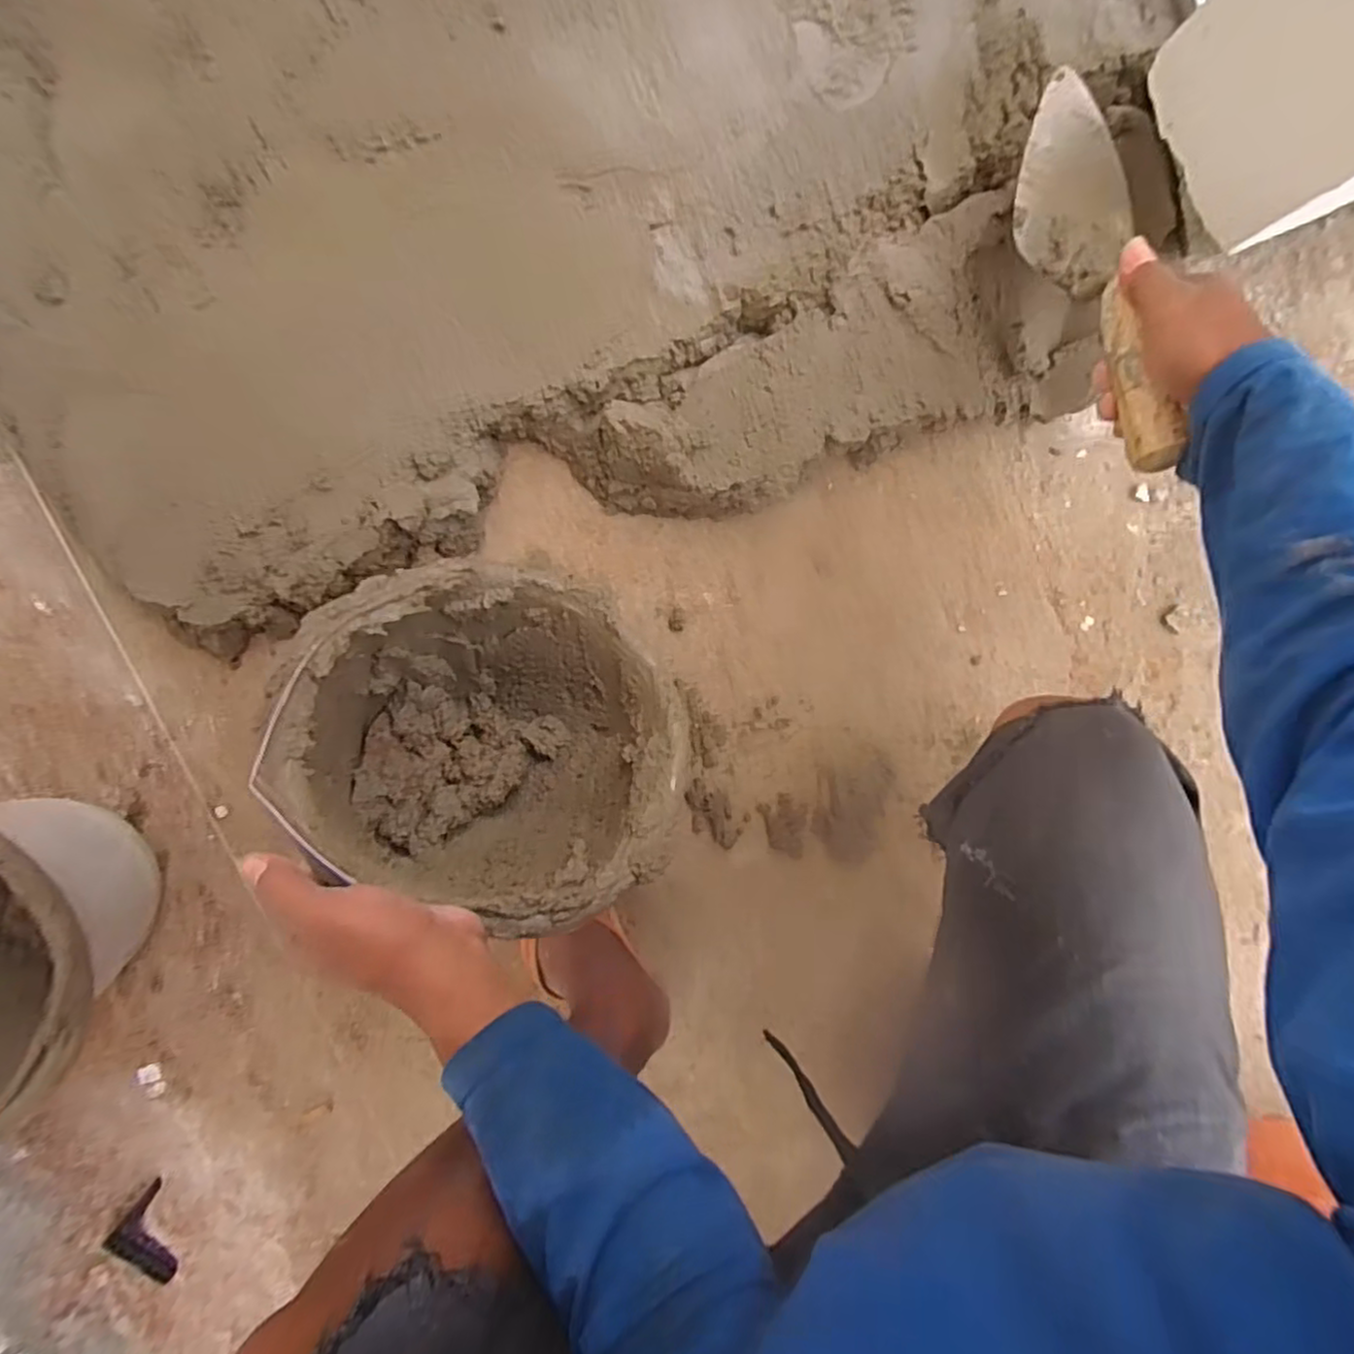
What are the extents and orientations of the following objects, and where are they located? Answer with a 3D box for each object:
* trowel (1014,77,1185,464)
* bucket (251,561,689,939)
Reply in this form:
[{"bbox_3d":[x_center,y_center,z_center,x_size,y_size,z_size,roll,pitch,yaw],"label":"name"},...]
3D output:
[{"bbox_3d":[0.278,-0.269,0.455,0.087,0.047,0.292,0,72,-1],"label":"trowel"},{"bbox_3d":[-0.142,0.061,0.498,0.254,0.150,0.239,15,57,-21],"label":"bucket"}]

